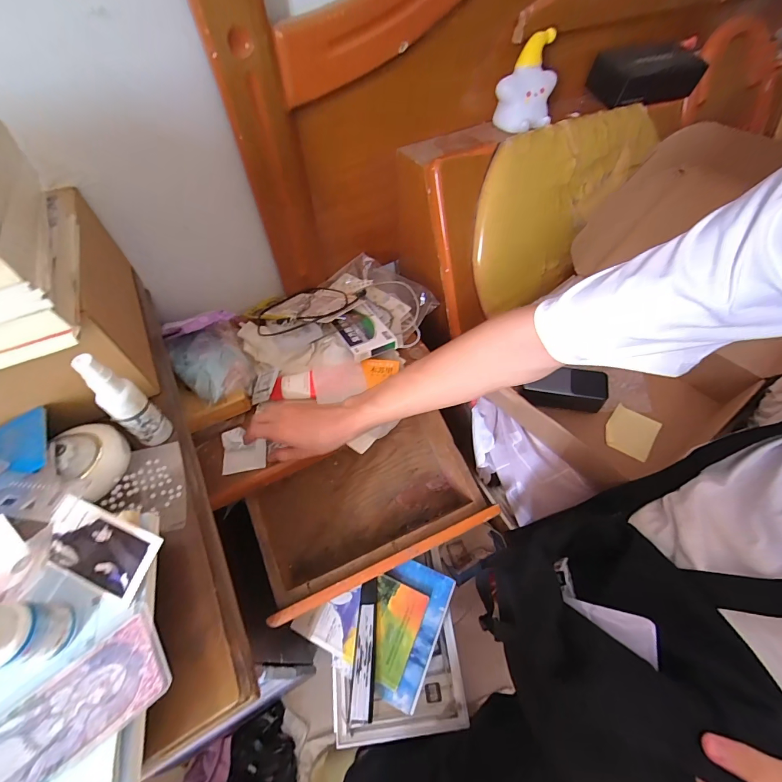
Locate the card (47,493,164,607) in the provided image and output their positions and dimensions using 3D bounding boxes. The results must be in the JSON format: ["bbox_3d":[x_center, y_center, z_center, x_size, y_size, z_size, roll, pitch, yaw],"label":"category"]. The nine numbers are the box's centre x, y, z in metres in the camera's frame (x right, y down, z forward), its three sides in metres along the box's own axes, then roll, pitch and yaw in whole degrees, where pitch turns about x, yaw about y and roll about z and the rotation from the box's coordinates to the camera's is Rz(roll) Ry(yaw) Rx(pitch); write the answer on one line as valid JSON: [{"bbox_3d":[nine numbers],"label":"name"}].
[{"bbox_3d":[-0.215,0.114,0.271,0.085,0.010,0.046,19,74,11],"label":"card"}]

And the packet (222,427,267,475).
[{"bbox_3d":[-0.213,0.083,0.540,0.061,0.014,0.068,-10,54,-5],"label":"packet"}]

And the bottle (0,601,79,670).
[{"bbox_3d":[-0.227,0.147,0.224,0.031,0.064,0.035,-3,53,0],"label":"bottle"}]

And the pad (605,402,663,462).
[{"bbox_3d":[0.384,0.065,0.597,0.068,0.004,0.076,29,71,33],"label":"pad"}]

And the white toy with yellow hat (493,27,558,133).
[{"bbox_3d":[0.227,-0.511,0.626,0.107,0.128,0.043,-19,25,-4],"label":"white toy with yellow hat"}]

